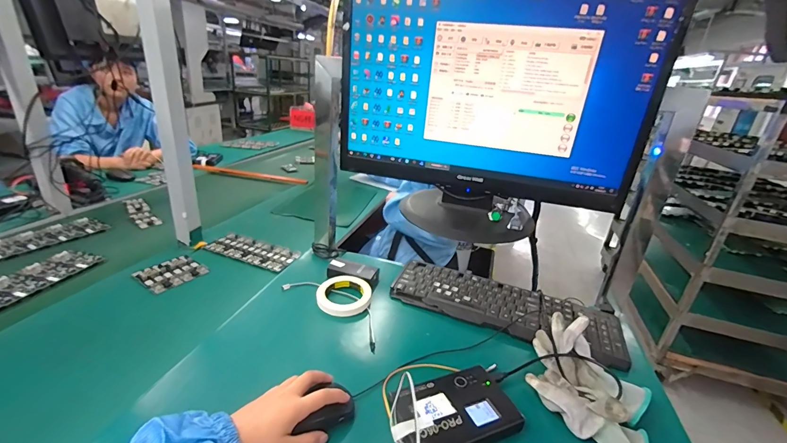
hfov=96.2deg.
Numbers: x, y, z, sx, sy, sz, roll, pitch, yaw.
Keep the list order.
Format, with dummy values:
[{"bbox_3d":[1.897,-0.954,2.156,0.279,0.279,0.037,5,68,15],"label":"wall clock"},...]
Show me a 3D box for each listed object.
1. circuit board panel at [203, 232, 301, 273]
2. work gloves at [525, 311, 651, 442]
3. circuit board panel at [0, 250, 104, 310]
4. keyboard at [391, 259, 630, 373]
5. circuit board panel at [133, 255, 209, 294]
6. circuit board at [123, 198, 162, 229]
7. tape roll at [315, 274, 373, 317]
[{"bbox_3d":[-0.342,0.071,0.877,0.227,0.008,0.104,14,25,18],"label":"circuit board panel"},{"bbox_3d":[0.283,0.229,0.520,0.162,0.055,0.205,19,27,29],"label":"work gloves"},{"bbox_3d":[-0.728,0.114,0.713,0.093,0.012,0.222,10,24,10],"label":"circuit board panel"},{"bbox_3d":[0.213,0.165,0.696,0.426,0.022,0.137,14,25,18],"label":"keyboard"},{"bbox_3d":[-0.479,0.112,0.763,0.104,0.011,0.111,19,27,28],"label":"circuit board panel"},{"bbox_3d":[-0.750,-0.026,1.049,0.231,0.012,0.059,25,30,38],"label":"circuit board"},{"bbox_3d":[-0.096,0.146,0.701,0.102,0.029,0.102,5,24,-2],"label":"tape roll"}]

